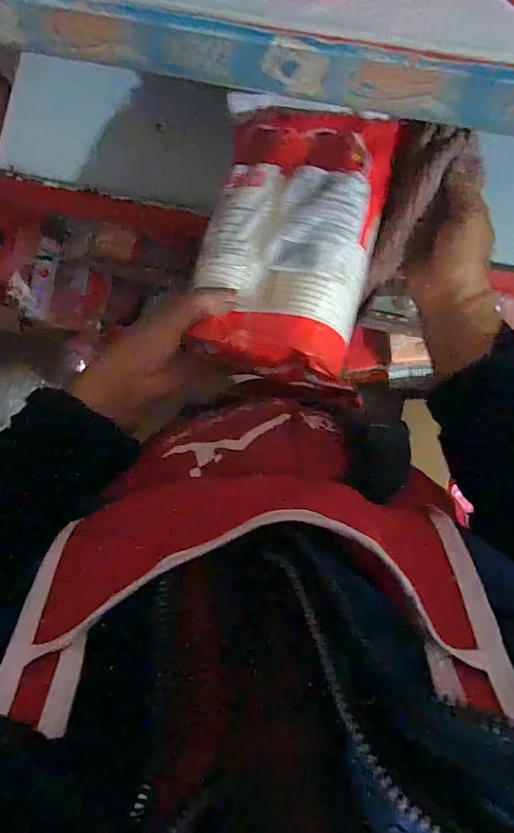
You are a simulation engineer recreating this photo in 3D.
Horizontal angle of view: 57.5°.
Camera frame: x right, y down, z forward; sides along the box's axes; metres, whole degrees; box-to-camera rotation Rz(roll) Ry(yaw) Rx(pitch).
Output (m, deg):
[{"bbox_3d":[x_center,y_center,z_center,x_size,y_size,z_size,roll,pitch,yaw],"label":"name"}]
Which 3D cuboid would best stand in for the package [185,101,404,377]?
[{"bbox_3d":[0.029,-0.157,0.400,0.141,0.060,0.244,13,77,9],"label":"package"}]

